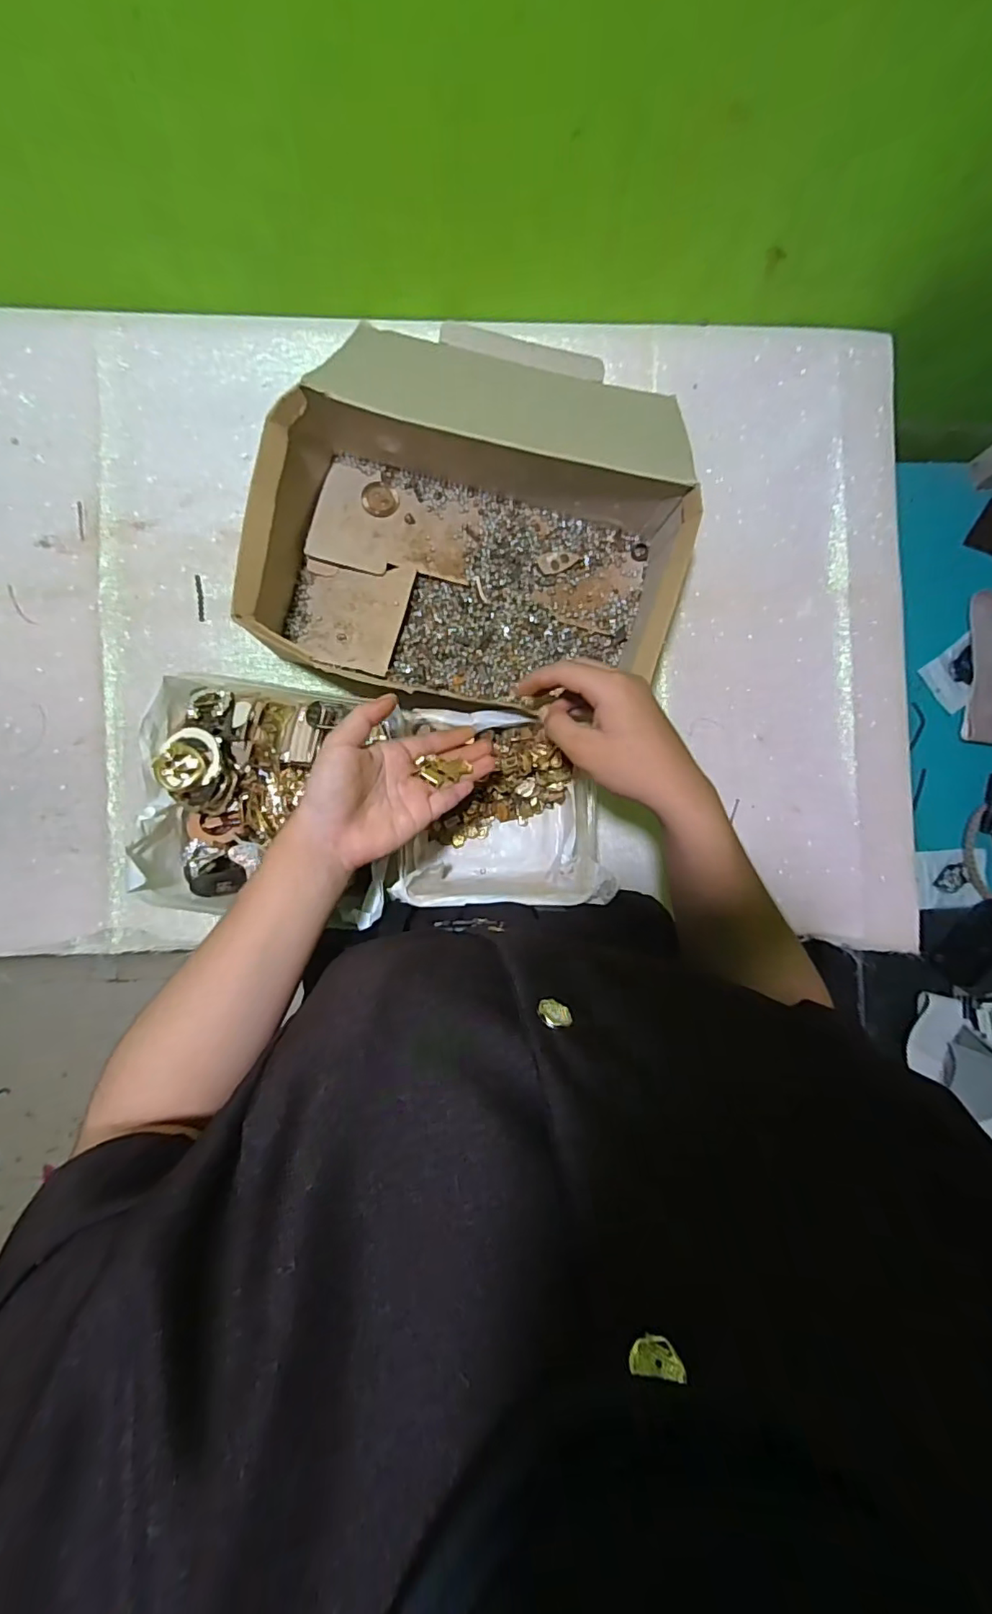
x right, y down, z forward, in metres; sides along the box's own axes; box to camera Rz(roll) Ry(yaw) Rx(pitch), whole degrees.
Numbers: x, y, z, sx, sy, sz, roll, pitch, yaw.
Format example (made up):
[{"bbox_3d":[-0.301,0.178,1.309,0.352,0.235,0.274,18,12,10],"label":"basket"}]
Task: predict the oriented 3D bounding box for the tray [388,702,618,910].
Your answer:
[{"bbox_3d":[0.005,0.005,0.508,0.185,0.081,0.151,1,88,-3],"label":"tray"}]

